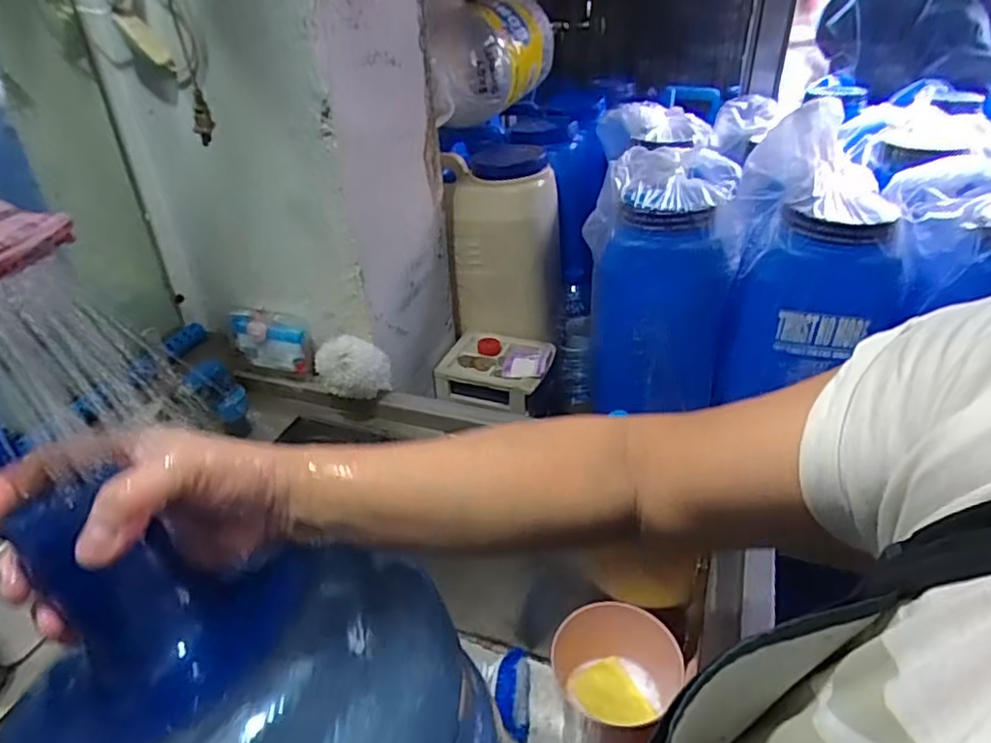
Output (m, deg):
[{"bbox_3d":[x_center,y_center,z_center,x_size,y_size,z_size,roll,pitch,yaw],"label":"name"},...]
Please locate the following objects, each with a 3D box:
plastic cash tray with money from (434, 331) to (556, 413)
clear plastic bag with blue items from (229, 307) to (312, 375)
[{"bbox_3d":[0.003,-0.003,1.008,0.170,0.059,0.144,7,36,14],"label":"plastic cash tray with money"},{"bbox_3d":[-0.292,-0.042,0.799,0.108,0.071,0.025,8,36,15],"label":"clear plastic bag with blue items"}]

